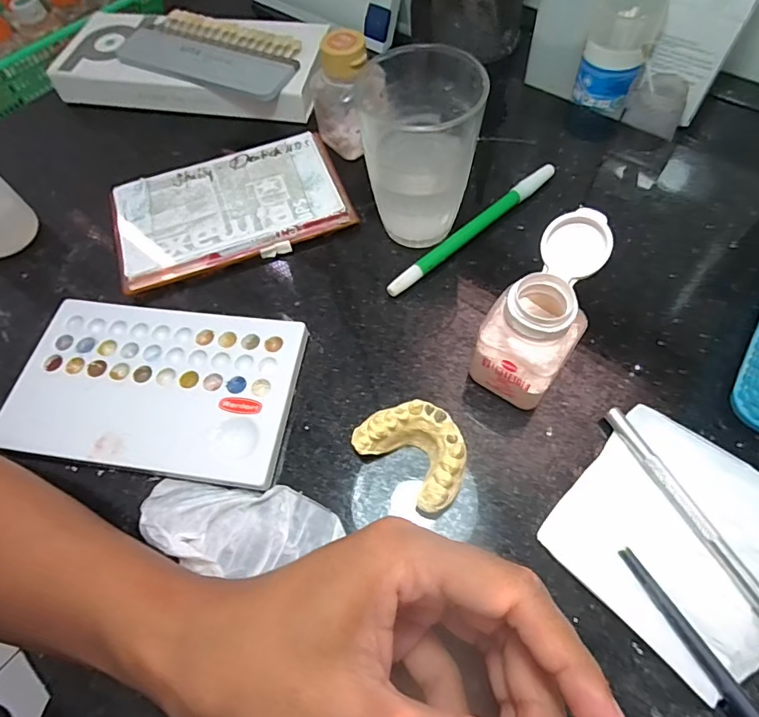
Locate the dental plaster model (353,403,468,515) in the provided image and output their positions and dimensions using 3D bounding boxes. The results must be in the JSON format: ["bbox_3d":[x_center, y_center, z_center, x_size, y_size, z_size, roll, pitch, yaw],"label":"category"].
[{"bbox_3d":[0.018,0.044,0.230,0.054,0.025,0.038,39,71,21],"label":"dental plaster model"}]

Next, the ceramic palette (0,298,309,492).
[{"bbox_3d":[-0.123,0.015,0.262,0.154,0.011,0.094,7,63,7],"label":"ceramic palette"}]

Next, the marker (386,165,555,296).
[{"bbox_3d":[0.061,-0.083,0.302,0.144,0.011,0.011,-38,67,-16],"label":"marker"}]

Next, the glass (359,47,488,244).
[{"bbox_3d":[0.023,-0.117,0.274,0.066,0.093,0.057,5,63,6],"label":"glass"}]

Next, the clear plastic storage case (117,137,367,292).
[{"bbox_3d":[-0.100,-0.102,0.319,0.151,0.014,0.089,-20,63,-7],"label":"clear plastic storage case"}]

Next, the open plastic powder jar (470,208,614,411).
[{"bbox_3d":[0.079,-0.020,0.230,0.040,0.077,0.065,32,69,18],"label":"open plastic powder jar"}]

